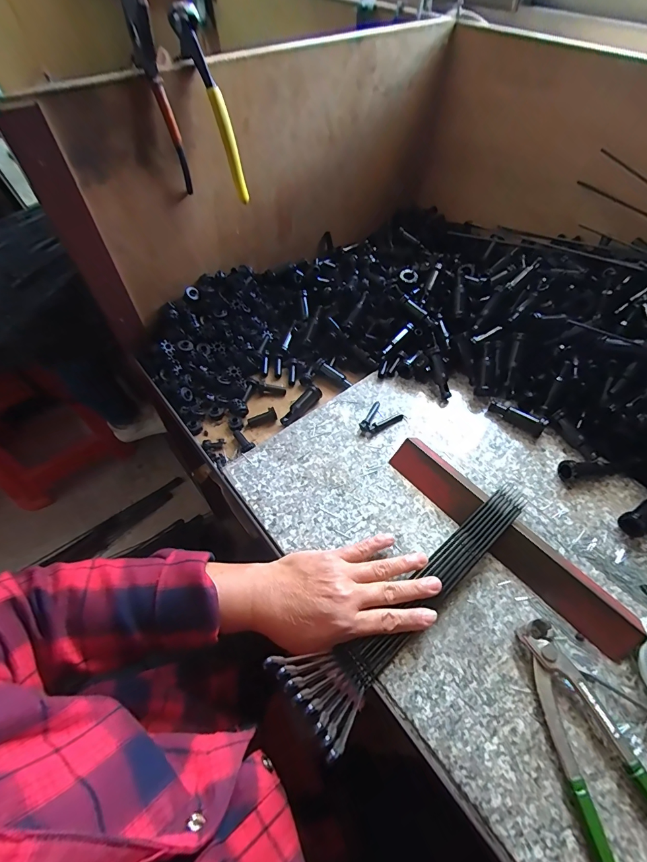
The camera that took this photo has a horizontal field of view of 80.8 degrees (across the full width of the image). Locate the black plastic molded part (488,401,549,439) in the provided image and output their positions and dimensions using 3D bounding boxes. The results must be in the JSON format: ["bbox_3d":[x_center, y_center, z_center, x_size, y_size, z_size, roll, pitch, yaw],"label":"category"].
[{"bbox_3d":[0.232,-0.017,0.455,0.064,0.018,0.014,29,59,19],"label":"black plastic molded part"}]

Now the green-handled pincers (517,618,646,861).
[{"bbox_3d":[0.212,0.244,0.275,0.074,0.018,0.193,-6,55,-4],"label":"green-handled pincers"}]

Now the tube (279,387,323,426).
[{"bbox_3d":[-0.029,-0.033,0.492,0.018,0.016,0.066,35,61,22],"label":"tube"}]

